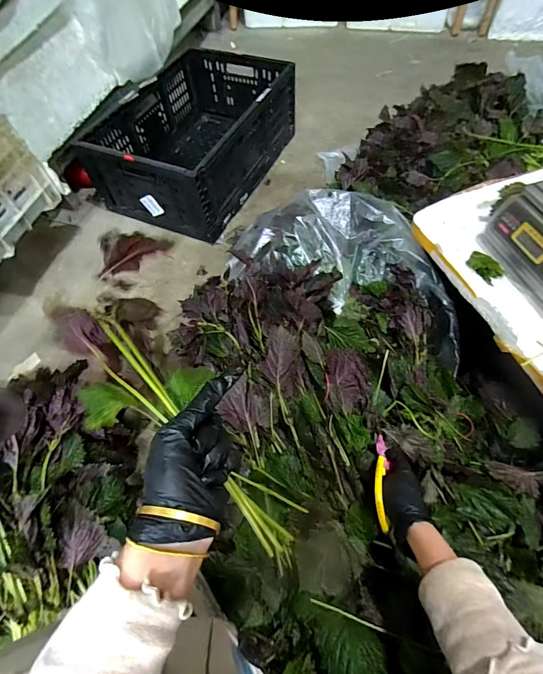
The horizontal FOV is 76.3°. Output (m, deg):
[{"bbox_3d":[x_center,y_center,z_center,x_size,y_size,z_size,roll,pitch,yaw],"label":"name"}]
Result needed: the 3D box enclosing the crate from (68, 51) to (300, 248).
[{"bbox_3d":[-0.230,-0.631,1.078,0.420,0.205,0.620,22,65,15],"label":"crate"}]

